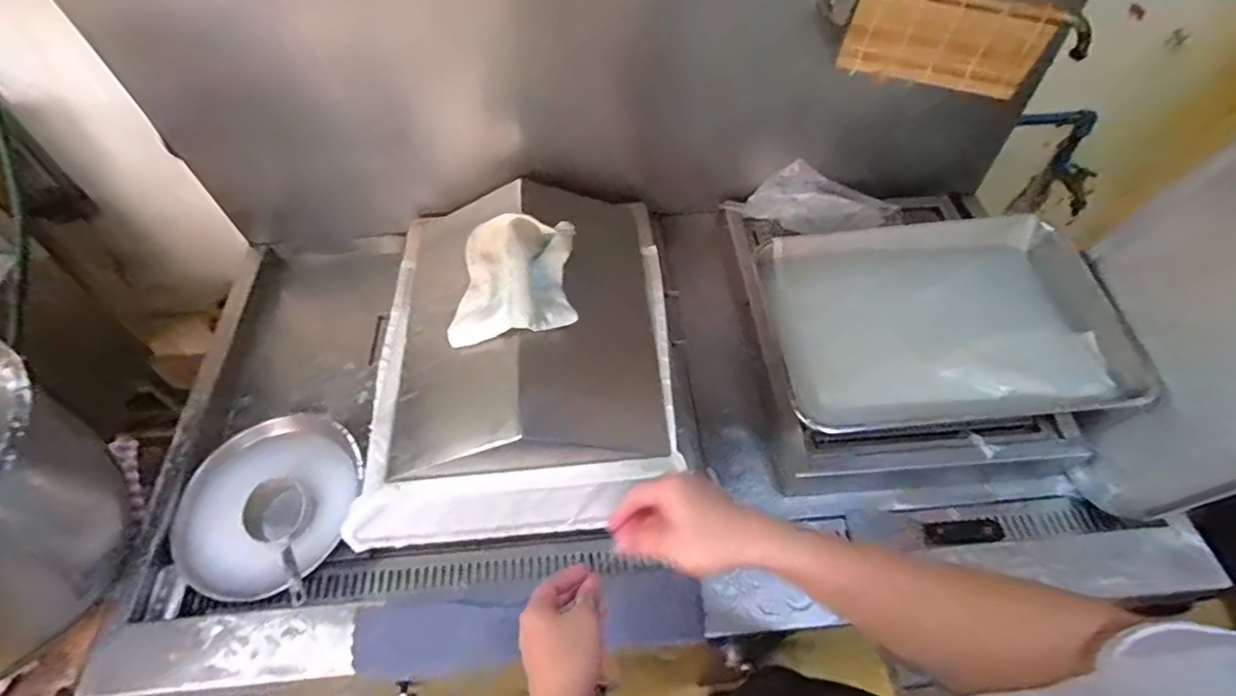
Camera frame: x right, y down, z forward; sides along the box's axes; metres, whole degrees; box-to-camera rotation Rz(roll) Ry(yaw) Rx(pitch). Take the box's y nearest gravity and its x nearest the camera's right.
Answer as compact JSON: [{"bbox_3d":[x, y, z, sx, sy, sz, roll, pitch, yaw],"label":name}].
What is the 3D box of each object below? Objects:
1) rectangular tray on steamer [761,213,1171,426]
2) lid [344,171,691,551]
[{"bbox_3d":[0.473,-0.039,0.901,0.494,0.077,0.344,-6,54,-4],"label":"rectangular tray on steamer"},{"bbox_3d":[-0.135,-0.022,0.868,0.418,0.151,0.532,-3,54,-1],"label":"lid"}]

